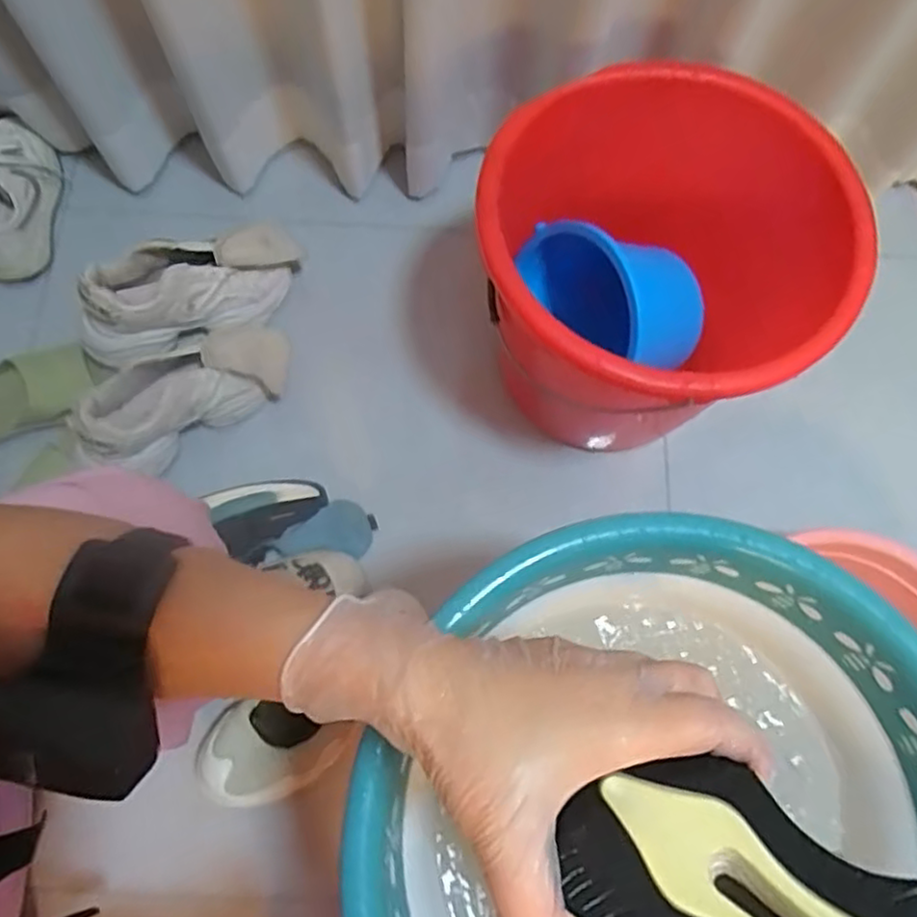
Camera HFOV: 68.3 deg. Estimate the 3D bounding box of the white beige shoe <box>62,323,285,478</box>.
[{"bbox_3d":[-0.301,-0.067,0.743,0.226,0.098,0.090,-33,77,-26],"label":"white beige shoe"}]

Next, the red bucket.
[{"bbox_3d":[0.205,-0.175,0.718,0.329,0.293,0.309,1,73,-2],"label":"red bucket"}]

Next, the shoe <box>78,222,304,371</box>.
[{"bbox_3d":[-0.308,-0.194,0.779,0.255,0.106,0.082,-23,75,-9],"label":"shoe"}]

